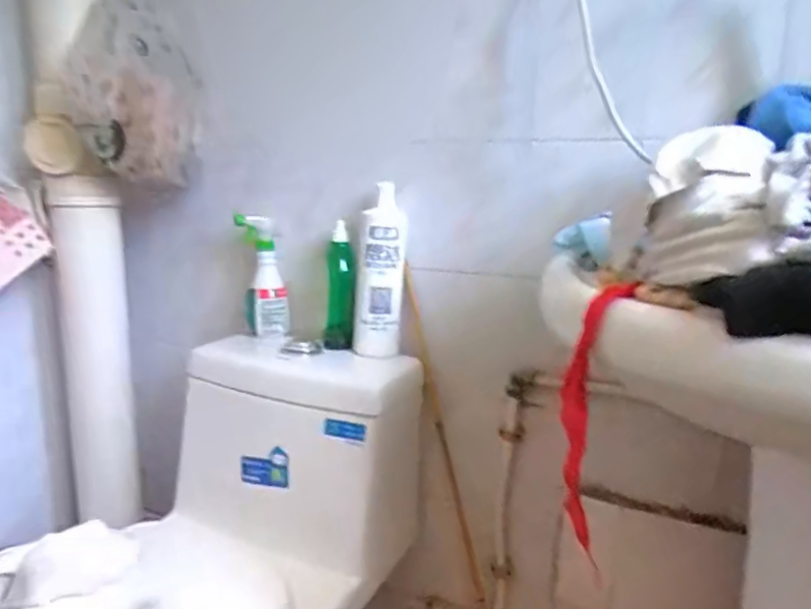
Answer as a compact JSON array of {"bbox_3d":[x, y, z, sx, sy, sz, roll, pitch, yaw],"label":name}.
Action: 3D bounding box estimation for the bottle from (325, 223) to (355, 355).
[{"bbox_3d":[-0.111,-0.022,0.942,0.052,0.204,0.074,0,12,-4],"label":"bottle"}]

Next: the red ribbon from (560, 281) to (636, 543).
[{"bbox_3d":[0.148,0.090,0.455,0.045,0.214,0.015,2,12,4],"label":"red ribbon"}]

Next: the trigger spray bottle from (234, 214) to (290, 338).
[{"bbox_3d":[-0.253,-0.045,1.000,0.081,0.209,0.059,-3,13,-19],"label":"trigger spray bottle"}]

